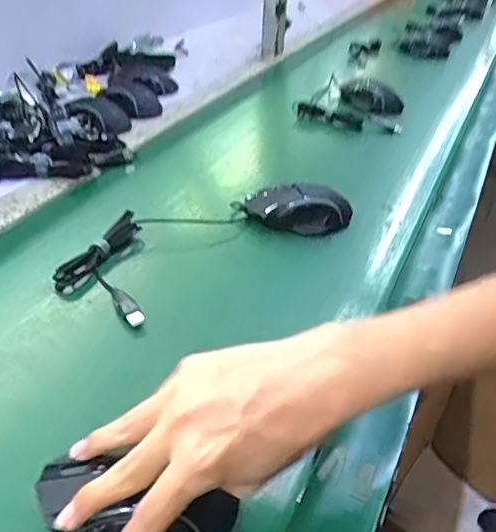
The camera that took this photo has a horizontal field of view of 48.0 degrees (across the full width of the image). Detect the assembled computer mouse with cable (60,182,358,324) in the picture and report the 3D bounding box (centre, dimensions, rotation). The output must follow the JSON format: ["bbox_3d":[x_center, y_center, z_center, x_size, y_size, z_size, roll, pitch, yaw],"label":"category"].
[{"bbox_3d":[-0.042,-0.037,0.580,0.310,0.058,0.137,-23,43,-34],"label":"assembled computer mouse with cable"}]

